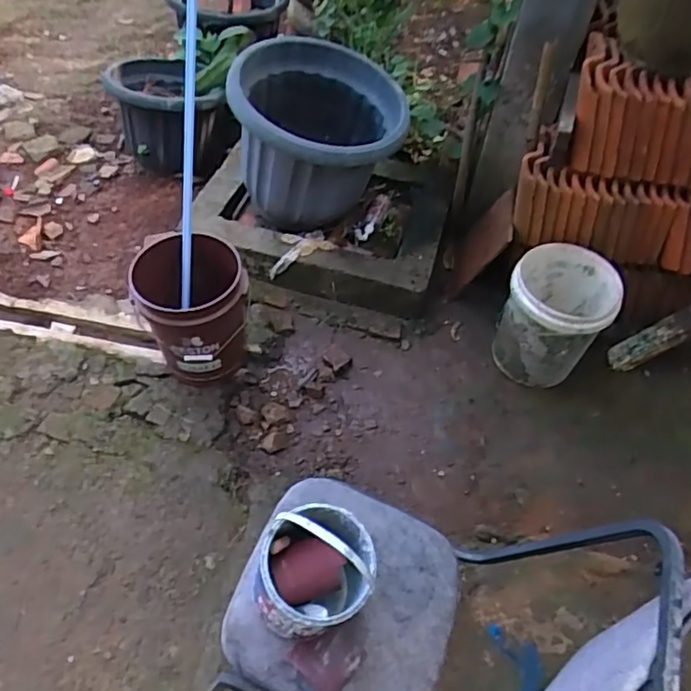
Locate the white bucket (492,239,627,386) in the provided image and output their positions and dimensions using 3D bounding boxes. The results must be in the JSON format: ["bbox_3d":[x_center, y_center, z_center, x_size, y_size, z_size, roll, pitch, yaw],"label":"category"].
[{"bbox_3d":[0.642,-0.091,1.876,0.292,0.345,0.303,2,53,-2],"label":"white bucket"}]

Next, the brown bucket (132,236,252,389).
[{"bbox_3d":[-0.452,-0.090,1.807,0.303,0.404,0.313,2,53,-2],"label":"brown bucket"}]

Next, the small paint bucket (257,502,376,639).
[{"bbox_3d":[-0.047,0.360,0.985,0.180,0.256,0.177,2,53,-2],"label":"small paint bucket"}]

